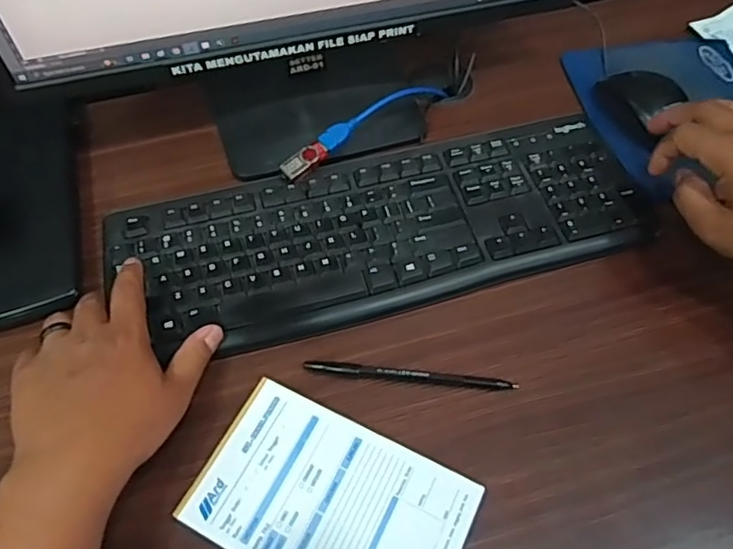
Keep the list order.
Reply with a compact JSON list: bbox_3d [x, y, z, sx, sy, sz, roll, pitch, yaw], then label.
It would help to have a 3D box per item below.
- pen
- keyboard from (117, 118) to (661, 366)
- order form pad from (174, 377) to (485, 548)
[{"bbox_3d":[0.031,0.072,0.419,0.150,0.007,0.008,6,62,3],"label":"pen"},{"bbox_3d":[0.012,-0.039,0.481,0.421,0.016,0.154,-13,62,-7],"label":"keyboard"},{"bbox_3d":[-0.023,0.145,0.371,0.166,0.016,0.104,24,64,13],"label":"order form pad"}]

